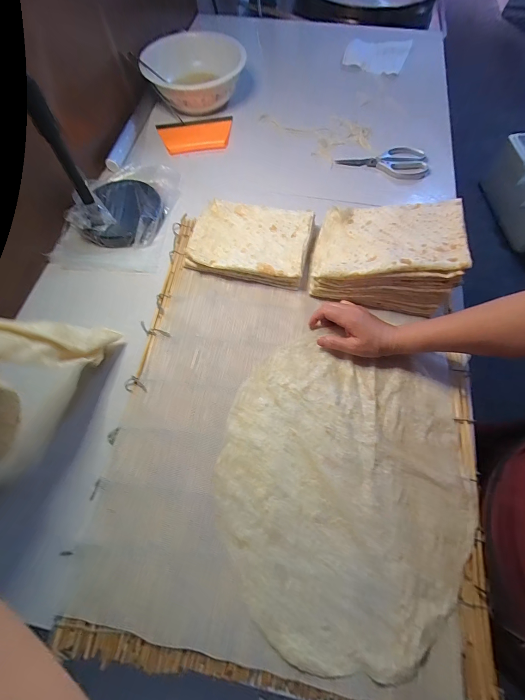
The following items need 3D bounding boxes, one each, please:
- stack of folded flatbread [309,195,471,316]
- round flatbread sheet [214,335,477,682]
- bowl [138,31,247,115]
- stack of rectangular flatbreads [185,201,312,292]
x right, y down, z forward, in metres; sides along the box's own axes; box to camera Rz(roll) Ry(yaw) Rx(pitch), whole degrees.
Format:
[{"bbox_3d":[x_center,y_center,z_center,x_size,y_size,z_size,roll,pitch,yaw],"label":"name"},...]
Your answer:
[{"bbox_3d":[0.209,-0.176,0.528,0.221,0.116,0.181,15,68,7],"label":"stack of folded flatbread"},{"bbox_3d":[0.108,0.187,0.425,0.343,0.011,0.386,17,68,8],"label":"round flatbread sheet"},{"bbox_3d":[-0.164,-0.698,0.776,0.247,0.109,0.247,0,67,1],"label":"bowl"},{"bbox_3d":[-0.026,-0.214,0.584,0.227,0.044,0.165,13,68,6],"label":"stack of rectangular flatbreads"}]

